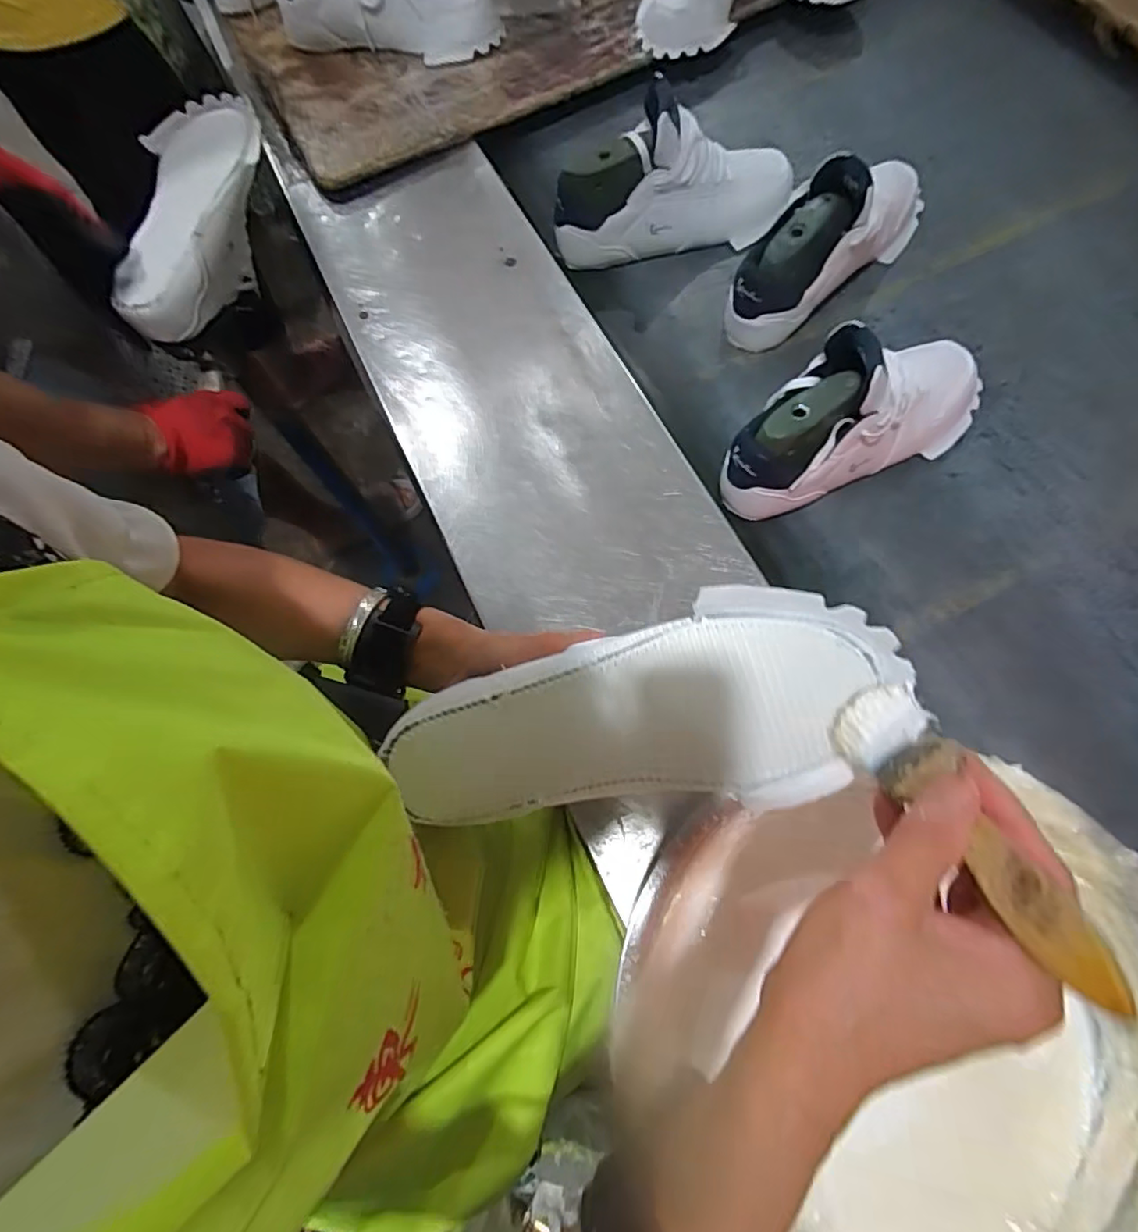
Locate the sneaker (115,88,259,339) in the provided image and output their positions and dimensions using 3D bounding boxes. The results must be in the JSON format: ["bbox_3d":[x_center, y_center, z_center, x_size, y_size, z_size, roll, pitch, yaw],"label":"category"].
[{"bbox_3d":[-0.398,-0.431,0.646,0.107,0.084,0.288,0,72,3],"label":"sneaker"}]

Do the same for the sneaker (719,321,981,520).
[{"bbox_3d":[0.270,-0.190,0.531,0.281,0.117,0.103,-21,72,-4],"label":"sneaker"}]

